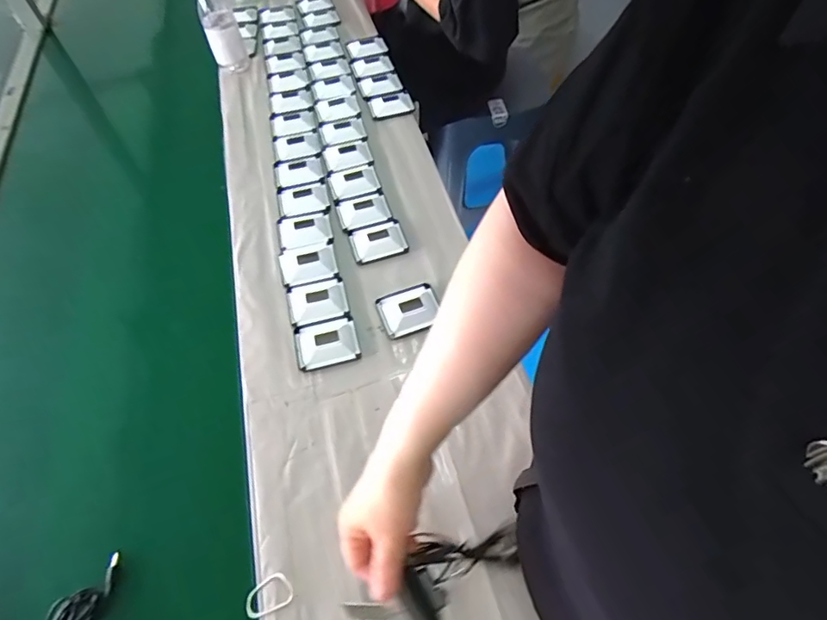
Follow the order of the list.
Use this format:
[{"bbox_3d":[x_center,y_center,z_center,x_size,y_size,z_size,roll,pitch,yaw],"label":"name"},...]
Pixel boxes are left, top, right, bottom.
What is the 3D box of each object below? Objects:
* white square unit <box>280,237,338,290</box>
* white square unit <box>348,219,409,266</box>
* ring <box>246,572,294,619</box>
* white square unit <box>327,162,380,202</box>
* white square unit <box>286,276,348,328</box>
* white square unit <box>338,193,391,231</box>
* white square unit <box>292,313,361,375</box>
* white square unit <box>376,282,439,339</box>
[{"bbox_3d":[-0.152,-0.070,0.741,0.080,0.016,0.070,-15,56,-4],"label":"white square unit"},{"bbox_3d":[-0.053,-0.106,0.761,0.080,0.016,0.068,-20,56,-7],"label":"white square unit"},{"bbox_3d":[-0.142,0.277,0.503,0.049,0.005,0.032,-23,57,-9],"label":"ring"},{"bbox_3d":[-0.099,-0.212,0.843,0.076,0.016,0.073,-17,56,-5],"label":"white square unit"},{"bbox_3d":[-0.133,-0.017,0.706,0.078,0.021,0.068,-18,56,-6],"label":"white square unit"},{"bbox_3d":[-0.077,-0.155,0.802,0.075,0.018,0.063,-20,56,-7],"label":"white square unit"},{"bbox_3d":[-0.113,0.038,0.664,0.078,0.017,0.071,-17,56,-5],"label":"white square unit"},{"bbox_3d":[-0.006,-0.004,0.686,0.077,0.020,0.071,-20,56,-7],"label":"white square unit"}]

